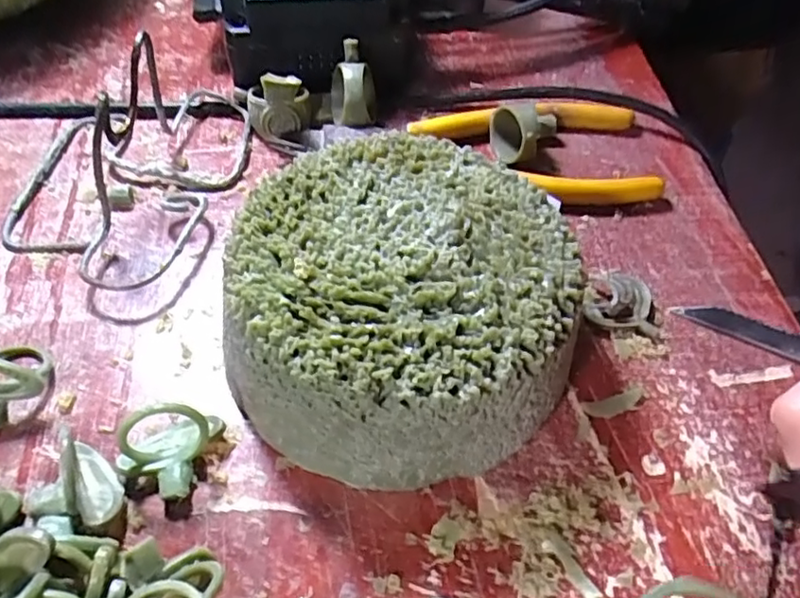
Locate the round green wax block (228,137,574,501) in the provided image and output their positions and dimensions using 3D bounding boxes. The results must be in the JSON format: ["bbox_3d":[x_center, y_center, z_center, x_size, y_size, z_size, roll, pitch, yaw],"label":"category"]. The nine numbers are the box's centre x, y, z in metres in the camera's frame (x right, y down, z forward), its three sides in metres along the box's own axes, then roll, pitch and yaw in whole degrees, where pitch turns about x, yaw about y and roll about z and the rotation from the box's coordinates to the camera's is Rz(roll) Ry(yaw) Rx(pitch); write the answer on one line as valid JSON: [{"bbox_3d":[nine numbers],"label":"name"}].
[{"bbox_3d":[0.001,0.001,0.190,0.093,0.046,0.100,3,52,-4],"label":"round green wax block"}]

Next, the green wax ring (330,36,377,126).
[{"bbox_3d":[-0.019,-0.089,0.264,0.019,0.031,0.025,2,52,-4],"label":"green wax ring"}]

